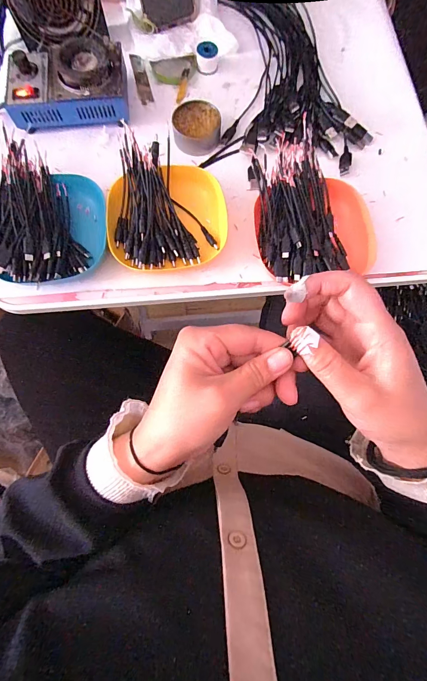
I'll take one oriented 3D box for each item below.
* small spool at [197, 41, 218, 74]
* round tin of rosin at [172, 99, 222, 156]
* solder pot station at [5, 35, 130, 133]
[{"bbox_3d":[-0.009,-0.408,0.463,0.029,0.024,0.023,7,77,1],"label":"small spool"},{"bbox_3d":[-0.022,-0.285,0.433,0.063,0.025,0.062,0,77,-1],"label":"round tin of rosin"},{"bbox_3d":[-0.193,-0.338,0.430,0.152,0.059,0.100,-7,77,-2],"label":"solder pot station"}]

